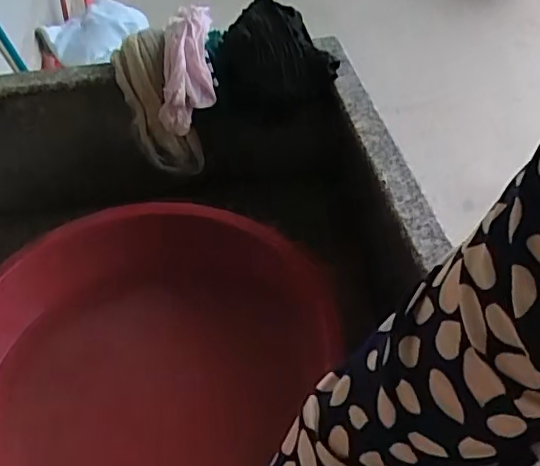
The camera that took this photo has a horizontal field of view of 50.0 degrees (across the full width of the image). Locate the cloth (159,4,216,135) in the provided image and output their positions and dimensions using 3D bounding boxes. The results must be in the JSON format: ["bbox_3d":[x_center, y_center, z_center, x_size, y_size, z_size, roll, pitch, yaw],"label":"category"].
[{"bbox_3d":[-0.094,-0.208,0.678,0.065,0.062,0.174,4,73,-3],"label":"cloth"}]

